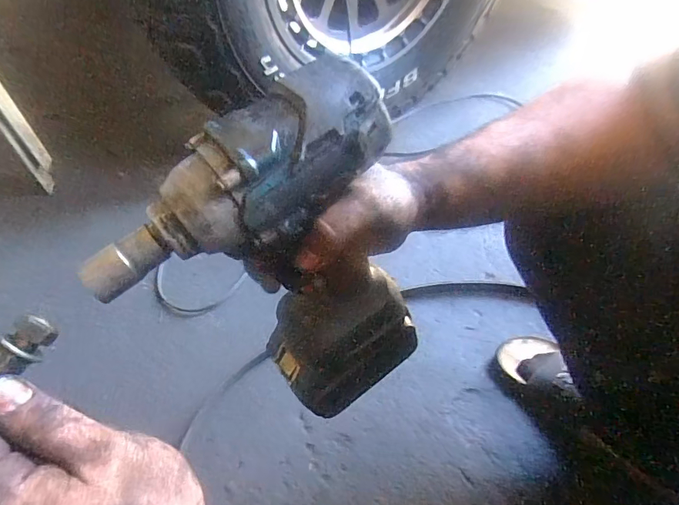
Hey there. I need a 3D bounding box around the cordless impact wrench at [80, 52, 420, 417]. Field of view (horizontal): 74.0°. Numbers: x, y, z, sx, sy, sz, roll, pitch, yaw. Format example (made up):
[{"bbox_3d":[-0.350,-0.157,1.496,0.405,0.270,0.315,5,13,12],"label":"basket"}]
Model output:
[{"bbox_3d":[-0.031,0.025,0.297,0.158,0.256,0.071,-17,53,-1],"label":"cordless impact wrench"}]

